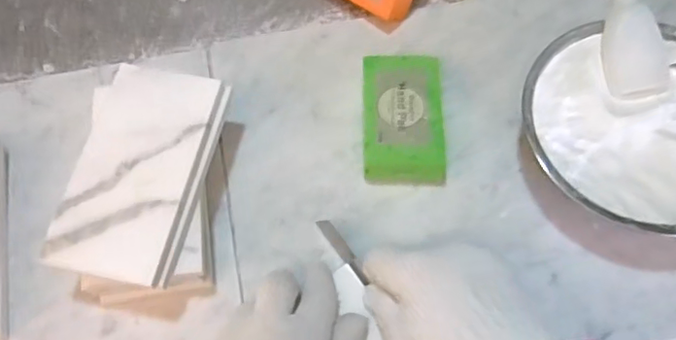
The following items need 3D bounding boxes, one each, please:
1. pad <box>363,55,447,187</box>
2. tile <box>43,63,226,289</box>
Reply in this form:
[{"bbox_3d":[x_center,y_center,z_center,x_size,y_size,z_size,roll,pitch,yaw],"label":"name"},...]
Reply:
[{"bbox_3d":[0.049,-0.037,0.444,0.060,0.034,0.097,-1,64,1],"label":"pad"},{"bbox_3d":[-0.132,-0.003,0.389,0.076,0.008,0.146,10,68,6],"label":"tile"}]

